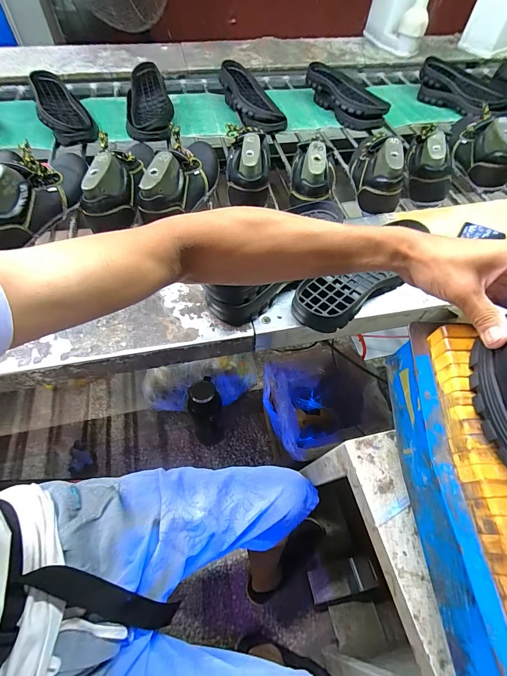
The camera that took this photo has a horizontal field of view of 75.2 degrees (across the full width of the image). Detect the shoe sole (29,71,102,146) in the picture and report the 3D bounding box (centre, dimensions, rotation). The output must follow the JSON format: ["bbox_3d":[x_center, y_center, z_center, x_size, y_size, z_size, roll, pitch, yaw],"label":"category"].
[{"bbox_3d":[-0.513,-0.615,0.876,0.113,0.082,0.299,-25,62,-18],"label":"shoe sole"}]

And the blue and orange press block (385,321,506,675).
[{"bbox_3d":[0.216,0.171,0.288,0.090,0.122,0.377,-1,57,-4],"label":"blue and orange press block"}]

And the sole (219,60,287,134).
[{"bbox_3d":[-0.010,-0.704,0.965,0.126,0.061,0.331,-16,59,-13],"label":"sole"}]

